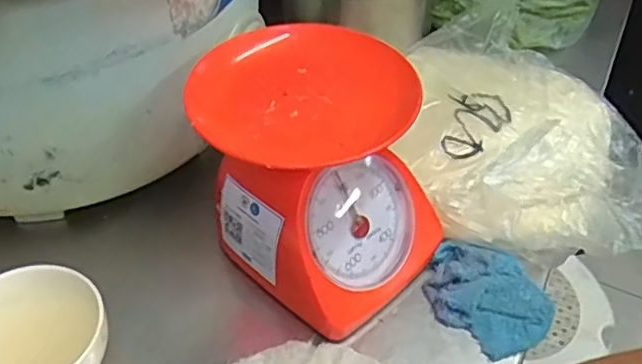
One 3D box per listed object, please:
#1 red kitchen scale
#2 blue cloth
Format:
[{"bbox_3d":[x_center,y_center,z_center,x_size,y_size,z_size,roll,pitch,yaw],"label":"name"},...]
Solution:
[{"bbox_3d":[0.008,-0.006,0.504,0.150,0.154,0.150,33,53,28],"label":"red kitchen scale"},{"bbox_3d":[0.129,0.087,0.510,0.101,0.031,0.069,32,53,27],"label":"blue cloth"}]

